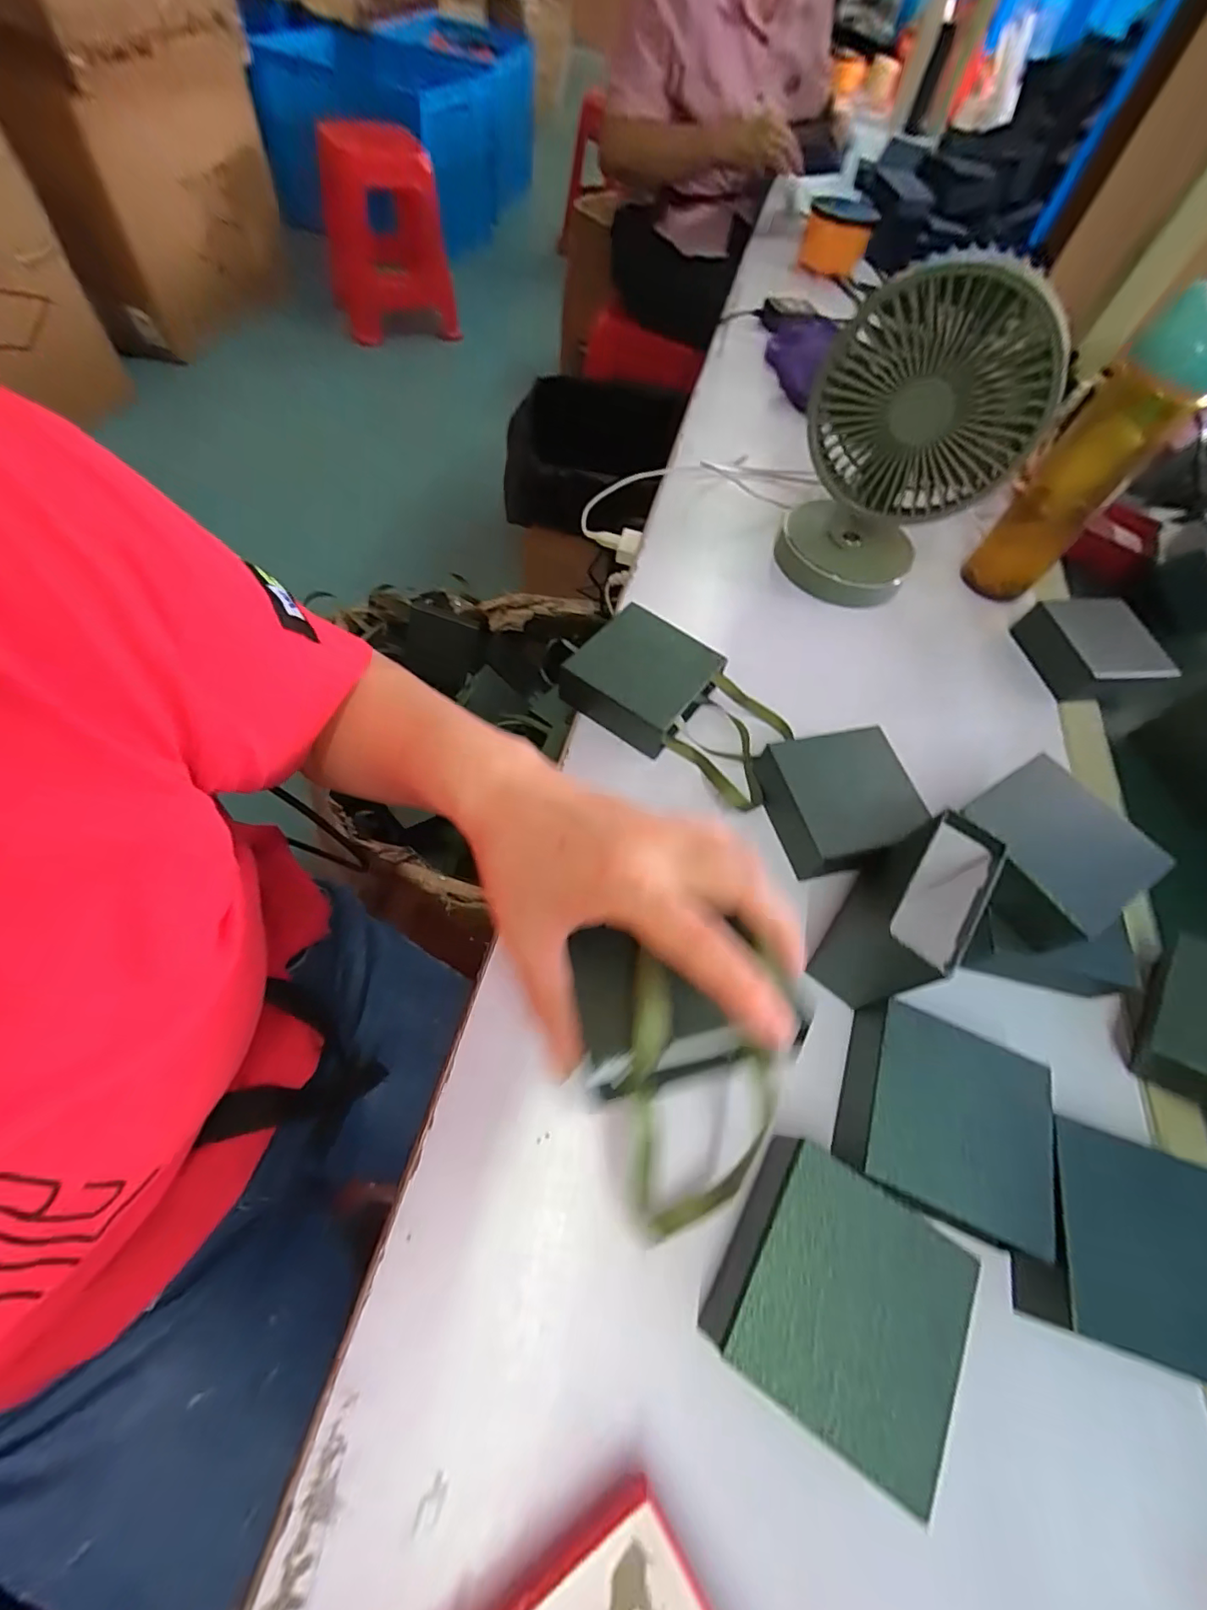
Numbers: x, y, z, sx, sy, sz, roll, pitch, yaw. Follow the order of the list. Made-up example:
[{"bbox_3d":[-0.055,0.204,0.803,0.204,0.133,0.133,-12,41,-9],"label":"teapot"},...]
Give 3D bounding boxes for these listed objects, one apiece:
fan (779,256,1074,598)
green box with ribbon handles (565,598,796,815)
[{"bbox_3d":[0.247,-0.291,0.462,0.170,0.207,0.101,23,60,6],"label":"fan"},{"bbox_3d":[0.060,-0.074,0.411,0.165,0.050,0.097,33,62,16],"label":"green box with ribbon handles"}]

